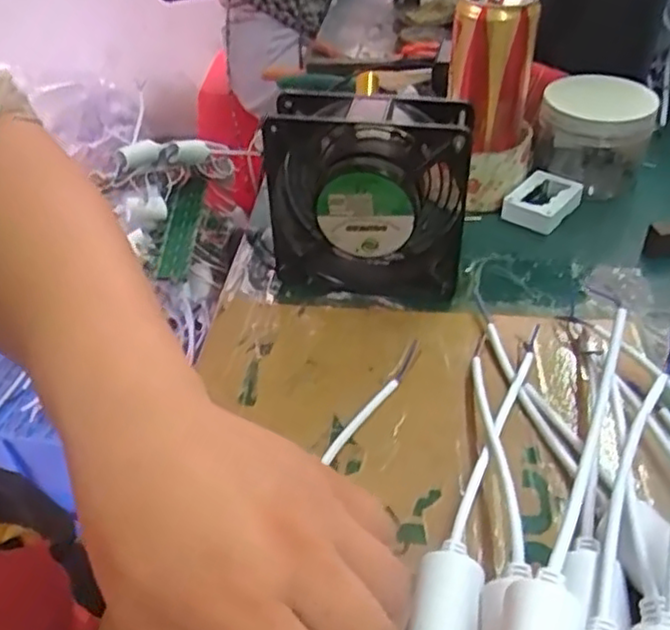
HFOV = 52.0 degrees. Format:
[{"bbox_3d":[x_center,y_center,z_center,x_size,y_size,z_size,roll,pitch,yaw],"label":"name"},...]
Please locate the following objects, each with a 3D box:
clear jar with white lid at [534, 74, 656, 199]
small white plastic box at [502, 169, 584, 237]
[{"bbox_3d":[0.202,-0.139,0.542,0.084,0.078,0.083,-1,40,1],"label":"clear jar with white lid"},{"bbox_3d":[0.158,-0.086,0.523,0.044,0.022,0.059,29,50,33],"label":"small white plastic box"}]

